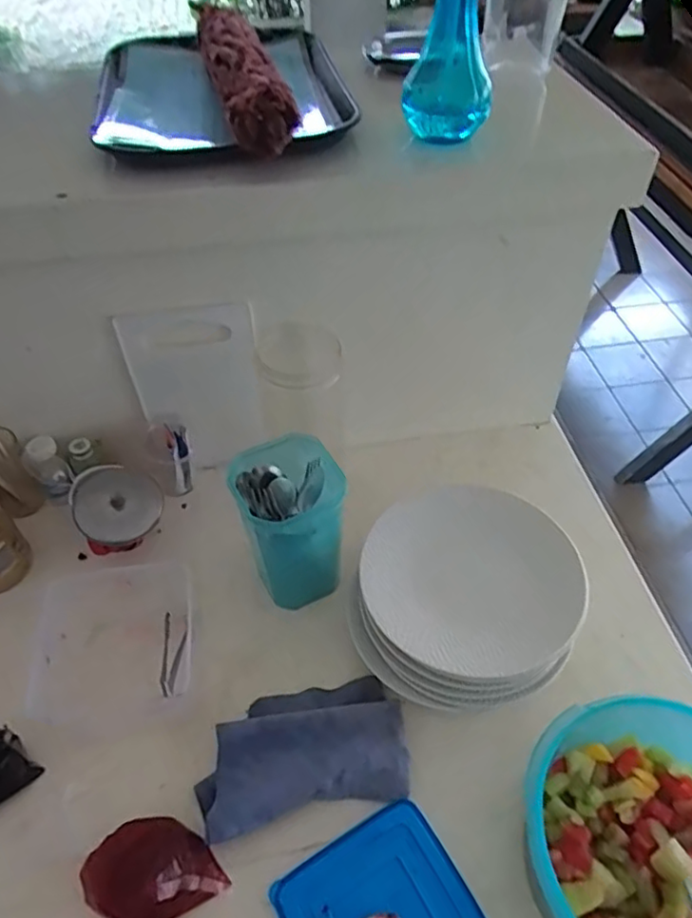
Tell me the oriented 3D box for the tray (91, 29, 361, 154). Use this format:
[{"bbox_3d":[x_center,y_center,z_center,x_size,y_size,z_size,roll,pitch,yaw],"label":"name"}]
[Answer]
[{"bbox_3d":[-0.133,-0.400,0.675,0.269,0.045,0.342,-6,46,0],"label":"tray"}]

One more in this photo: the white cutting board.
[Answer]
[{"bbox_3d":[-0.168,-0.073,0.720,0.143,0.224,0.013,-8,44,-3],"label":"white cutting board"}]

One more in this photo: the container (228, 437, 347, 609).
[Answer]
[{"bbox_3d":[-0.052,0.074,0.641,0.098,0.173,0.099,-17,50,-12],"label":"container"}]

